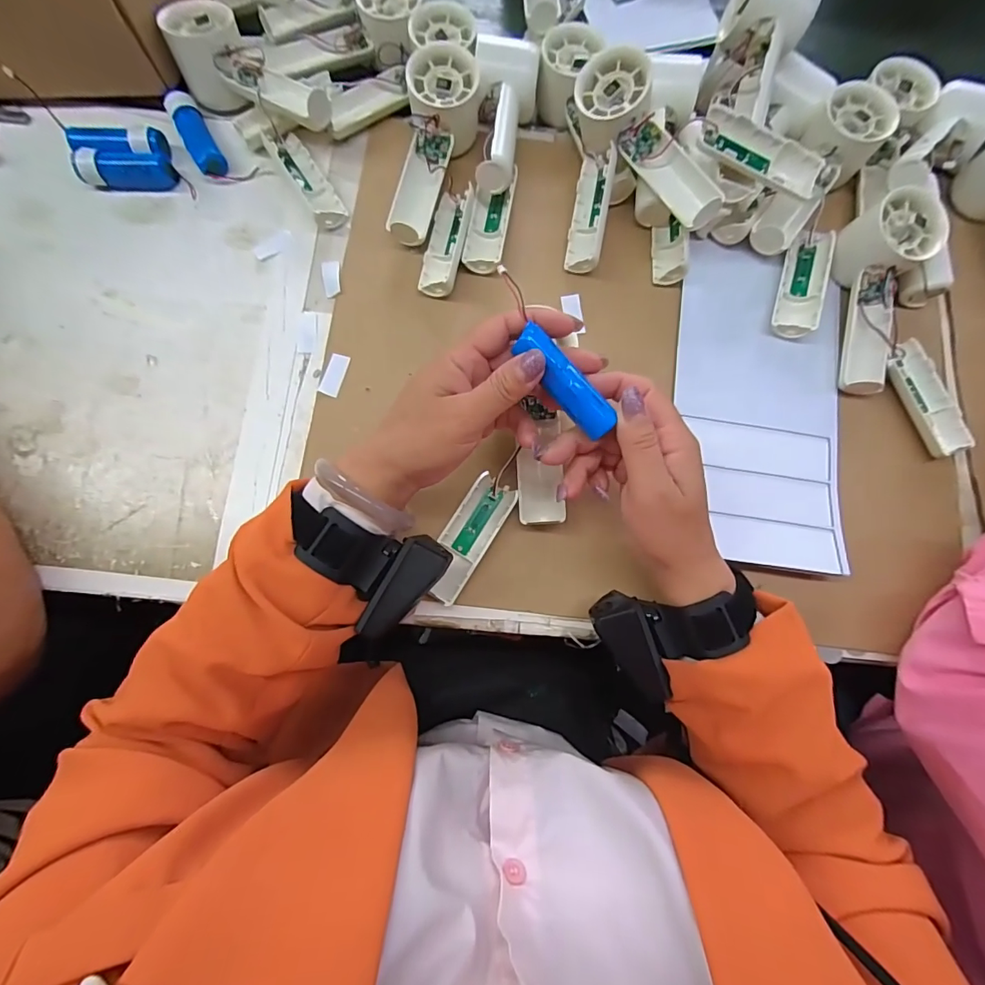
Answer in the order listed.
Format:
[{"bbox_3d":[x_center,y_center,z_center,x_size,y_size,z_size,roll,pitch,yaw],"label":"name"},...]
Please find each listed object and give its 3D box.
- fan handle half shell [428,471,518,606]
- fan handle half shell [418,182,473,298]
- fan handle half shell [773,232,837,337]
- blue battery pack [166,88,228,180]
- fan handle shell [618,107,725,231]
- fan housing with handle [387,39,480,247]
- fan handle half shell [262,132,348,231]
[{"bbox_3d":[-0.018,0.033,0.338,0.033,0.019,0.093,32,79,5],"label":"fan handle half shell"},{"bbox_3d":[-0.038,-0.208,0.381,0.031,0.019,0.093,10,78,1],"label":"fan handle half shell"},{"bbox_3d":[0.256,-0.172,0.379,0.035,0.016,0.096,19,78,3],"label":"fan handle half shell"},{"bbox_3d":[-0.252,-0.305,0.395,0.023,0.019,0.074,-29,80,-7],"label":"blue battery pack"},{"bbox_3d":[0.140,-0.250,0.360,0.039,0.022,0.096,-27,80,-7],"label":"fan handle shell"},{"bbox_3d":[-0.046,-0.279,0.378,0.055,0.048,0.148,8,78,0],"label":"fan housing with handle"},{"bbox_3d":[-0.158,-0.268,0.392,0.028,0.021,0.093,-31,80,-8],"label":"fan handle half shell"}]

